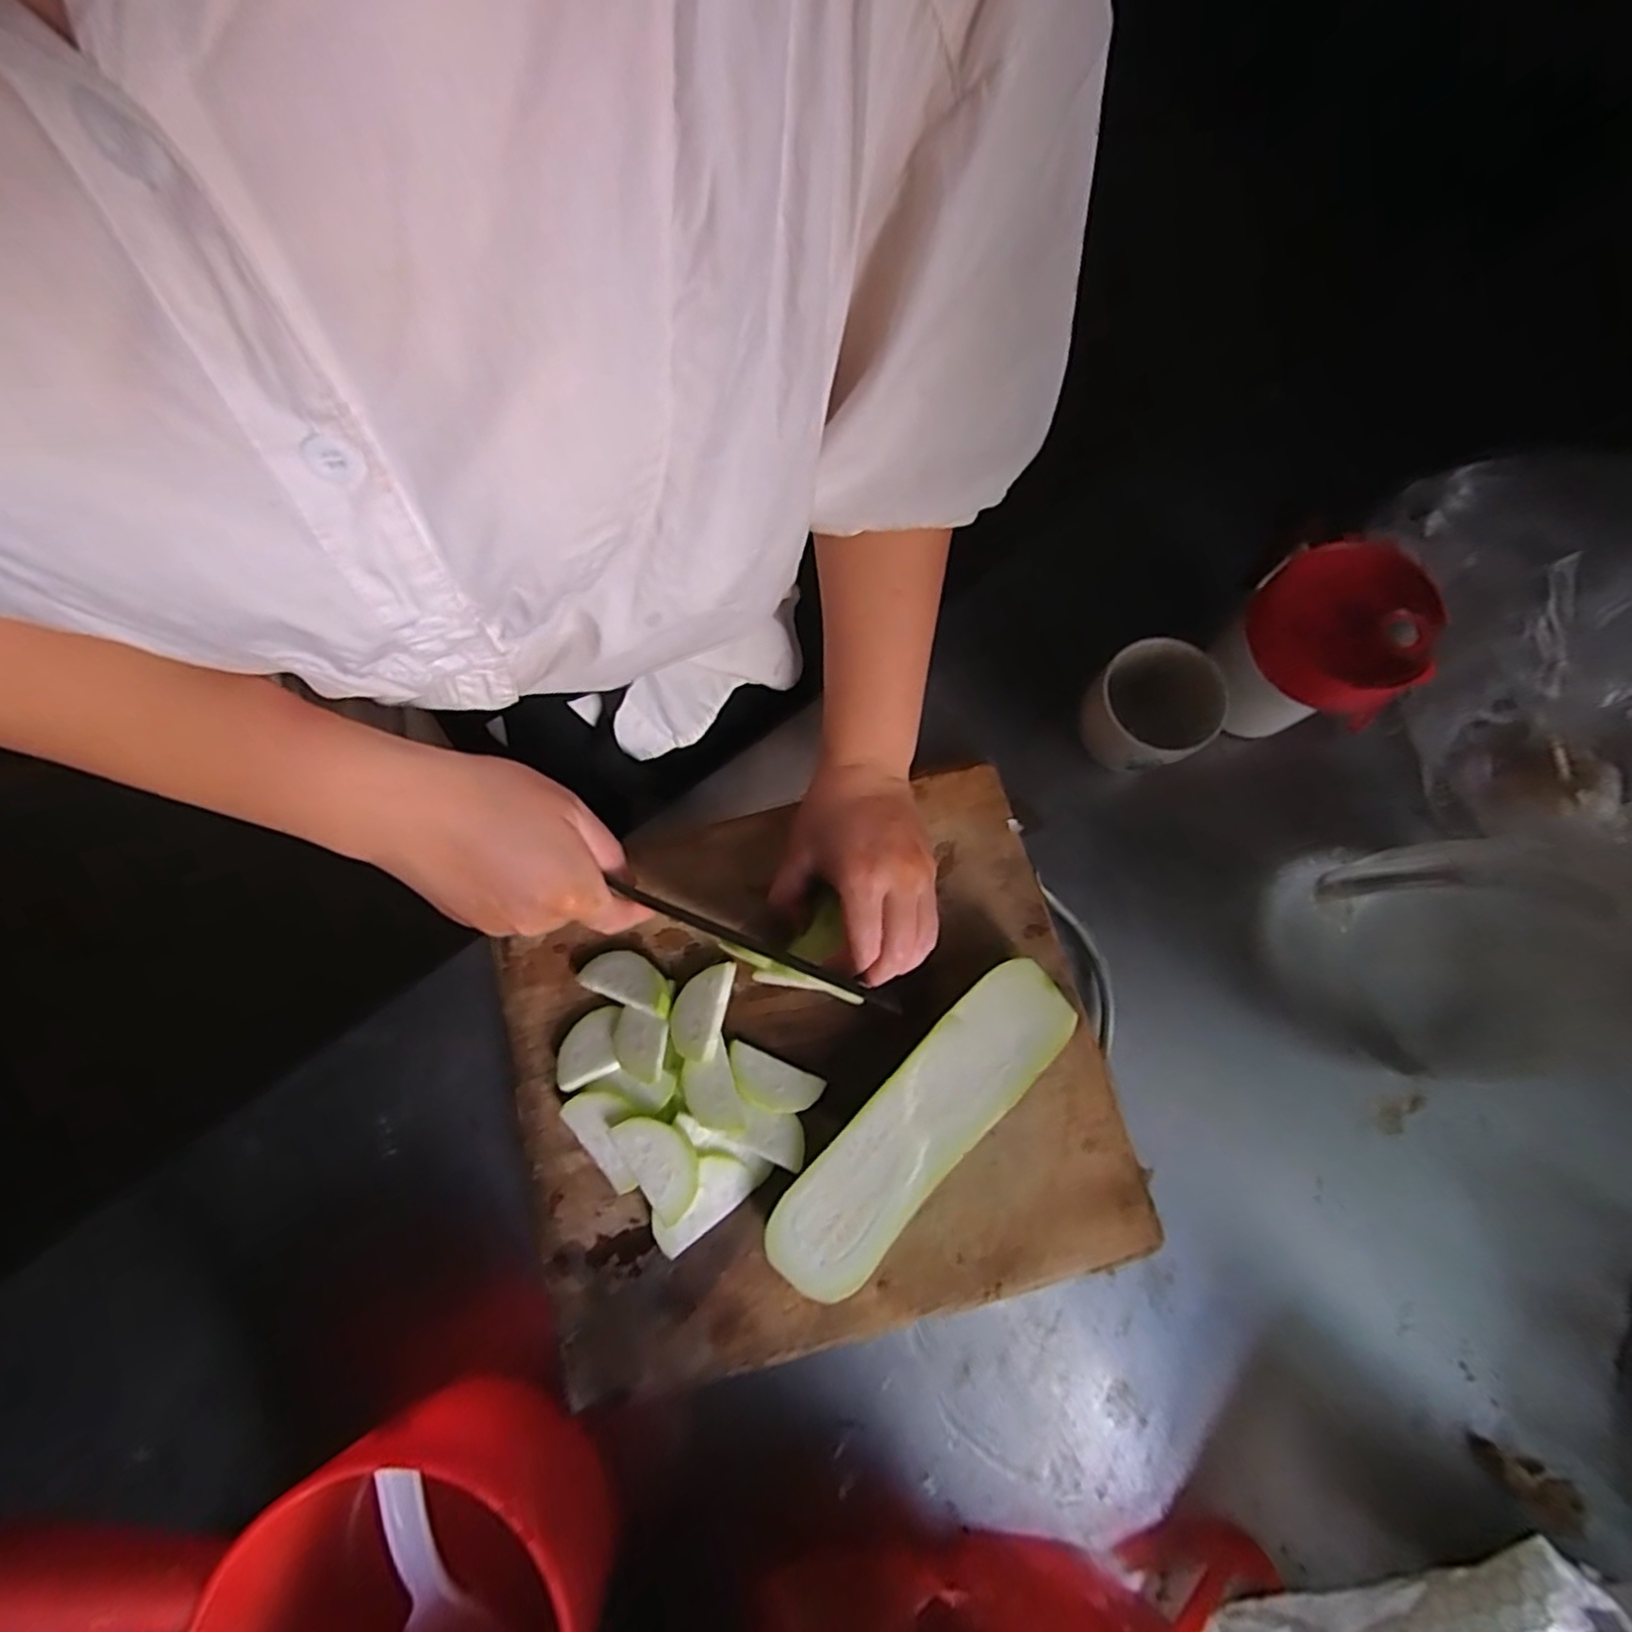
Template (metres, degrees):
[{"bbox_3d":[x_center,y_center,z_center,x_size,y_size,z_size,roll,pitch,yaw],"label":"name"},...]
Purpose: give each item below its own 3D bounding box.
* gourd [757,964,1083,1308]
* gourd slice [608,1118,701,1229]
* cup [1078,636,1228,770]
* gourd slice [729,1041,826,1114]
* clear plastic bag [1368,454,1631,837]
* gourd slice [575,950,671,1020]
[{"bbox_3d":[0.060,0.177,0.407,0.060,0.036,0.215,41,80,10],"label":"gourd"},{"bbox_3d":[-0.090,0.199,0.405,0.035,0.008,0.061,-37,85,-8],"label":"gourd slice"},{"bbox_3d":[0.214,-0.066,0.466,0.072,0.086,0.071,0,76,1],"label":"cup"},{"bbox_3d":[-0.028,0.160,0.422,0.060,0.005,0.030,24,47,6],"label":"gourd slice"},{"bbox_3d":[0.479,-0.108,0.439,0.136,0.121,0.240,-4,76,0],"label":"clear plastic bag"},{"bbox_3d":[-0.116,0.102,0.437,0.064,0.007,0.029,19,66,18],"label":"gourd slice"}]

